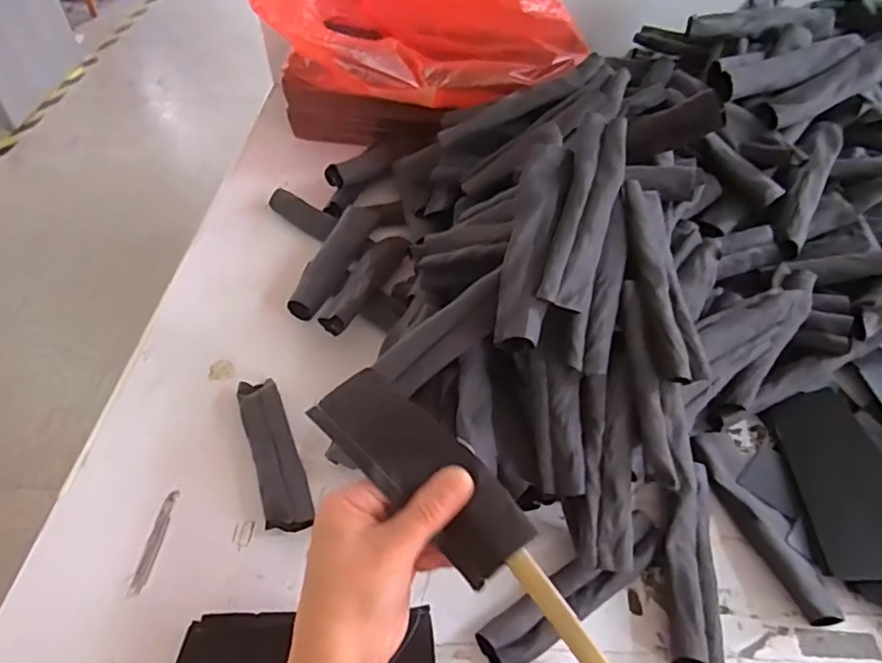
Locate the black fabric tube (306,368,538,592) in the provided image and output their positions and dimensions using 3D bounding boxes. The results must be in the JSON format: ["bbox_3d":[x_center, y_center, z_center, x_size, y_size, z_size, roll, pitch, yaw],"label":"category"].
[{"bbox_3d":[-0.012,0.078,0.360,0.143,0.026,0.051,39,87,15],"label":"black fabric tube"}]

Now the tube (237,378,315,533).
[{"bbox_3d":[-0.134,0.097,0.494,0.035,0.018,0.144,-17,50,-13],"label":"tube"}]

